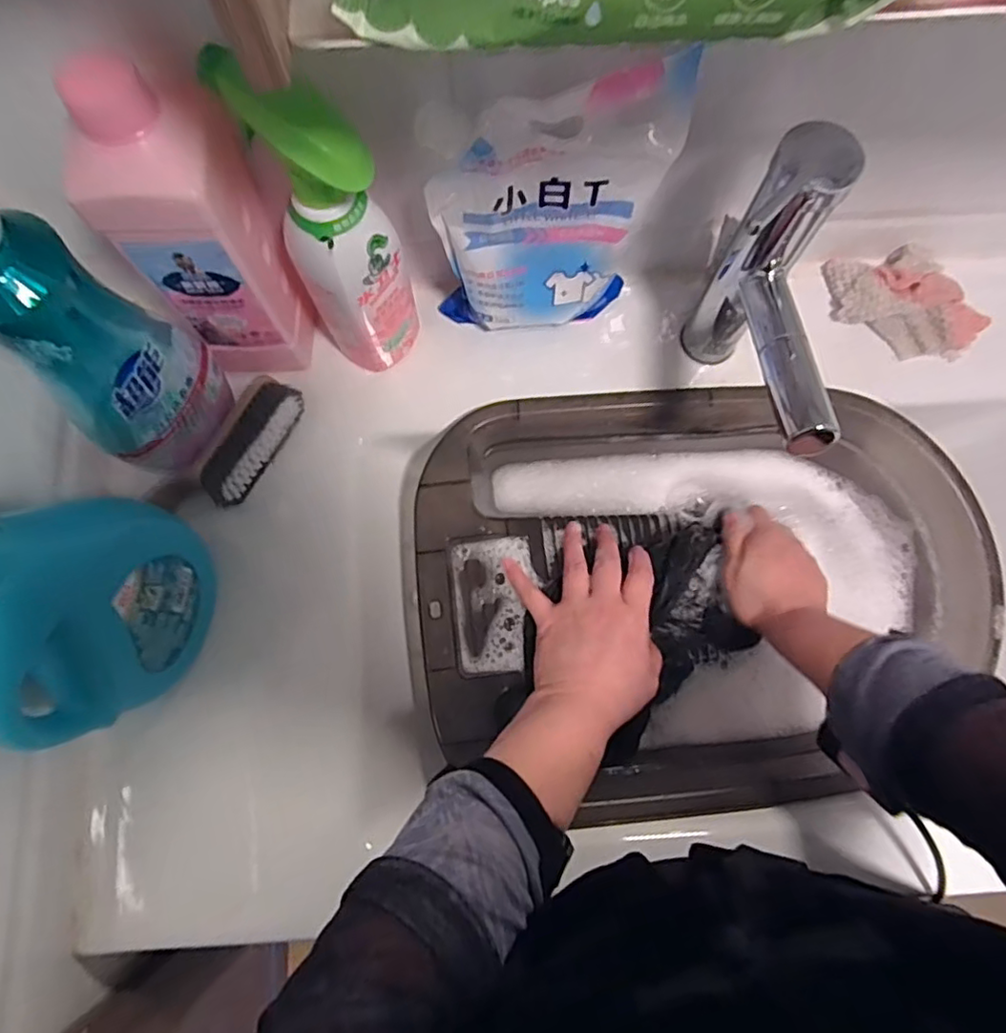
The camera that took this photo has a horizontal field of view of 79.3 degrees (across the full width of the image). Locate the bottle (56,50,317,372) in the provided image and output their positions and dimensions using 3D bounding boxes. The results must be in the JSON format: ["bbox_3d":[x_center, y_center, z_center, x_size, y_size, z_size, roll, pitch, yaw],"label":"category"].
[{"bbox_3d":[-0.193,-0.178,0.401,0.080,0.216,0.077,-8,77,-2],"label":"bottle"}]

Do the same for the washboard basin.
[{"bbox_3d":[0.169,0.064,0.513,0.459,0.103,0.321,-4,77,-1],"label":"washboard basin"}]

